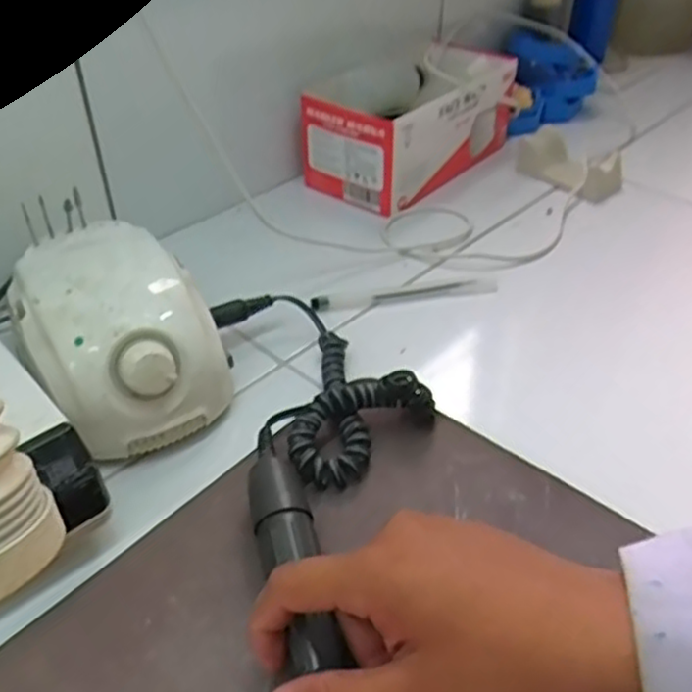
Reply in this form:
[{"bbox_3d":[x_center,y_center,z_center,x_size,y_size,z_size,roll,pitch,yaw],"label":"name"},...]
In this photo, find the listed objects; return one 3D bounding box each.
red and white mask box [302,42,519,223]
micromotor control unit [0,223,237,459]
[{"bbox_3d":[0.063,-0.210,0.667,0.107,0.088,0.201,26,46,29],"label":"red and white mask box"},{"bbox_3d":[-0.135,-0.005,0.426,0.104,0.083,0.134,-27,46,-28],"label":"micromotor control unit"}]

